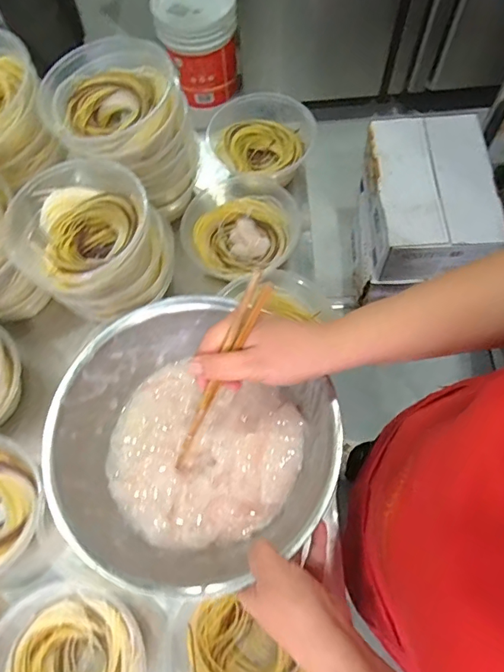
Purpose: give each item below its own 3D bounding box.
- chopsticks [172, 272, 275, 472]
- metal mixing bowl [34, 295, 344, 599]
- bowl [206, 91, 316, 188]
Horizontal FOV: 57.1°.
[{"bbox_3d":[-0.030,0.044,0.400,0.020,0.229,0.008,34,33,15],"label":"chopsticks"},{"bbox_3d":[-0.065,0.108,0.466,0.245,0.094,0.248,-43,72,-14],"label":"metal mixing bowl"},{"bbox_3d":[0.009,-0.316,0.763,0.180,0.078,0.166,-1,67,3],"label":"bowl"}]

